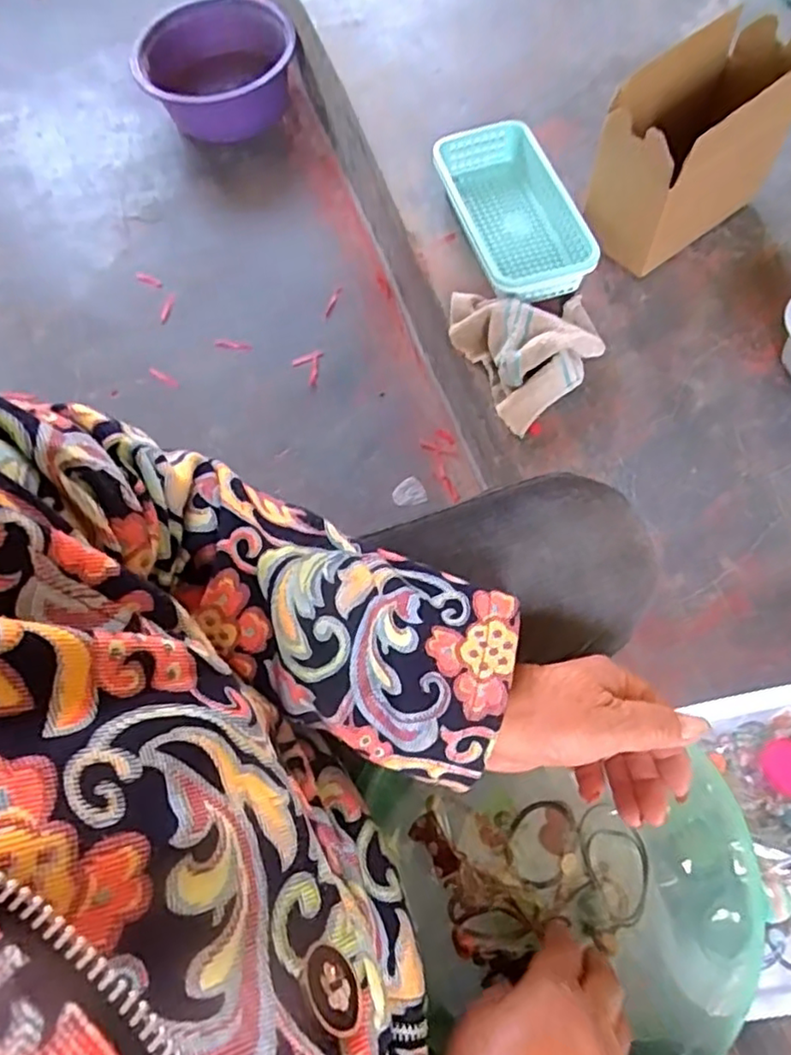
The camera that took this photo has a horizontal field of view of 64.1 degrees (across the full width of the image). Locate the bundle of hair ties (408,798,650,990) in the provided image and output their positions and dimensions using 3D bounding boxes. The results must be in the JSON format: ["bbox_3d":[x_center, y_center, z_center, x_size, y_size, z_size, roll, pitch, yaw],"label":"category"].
[{"bbox_3d":[0.093,0.230,0.421,0.140,0.018,0.102,-11,69,-6],"label":"bundle of hair ties"}]

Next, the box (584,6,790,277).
[{"bbox_3d":[0.323,-0.414,0.702,0.201,0.180,0.121,-38,74,-15],"label":"box"}]

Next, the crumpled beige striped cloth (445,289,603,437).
[{"bbox_3d":[0.160,-0.221,0.717,0.158,0.055,0.184,-22,70,-10],"label":"crumpled beige striped cloth"}]

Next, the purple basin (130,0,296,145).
[{"bbox_3d":[-0.307,-0.782,1.112,0.266,0.141,0.245,-19,70,-9],"label":"purple basin"}]

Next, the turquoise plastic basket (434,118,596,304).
[{"bbox_3d":[0.146,-0.386,0.776,0.141,0.060,0.255,-15,69,-7],"label":"turquoise plastic basket"}]

